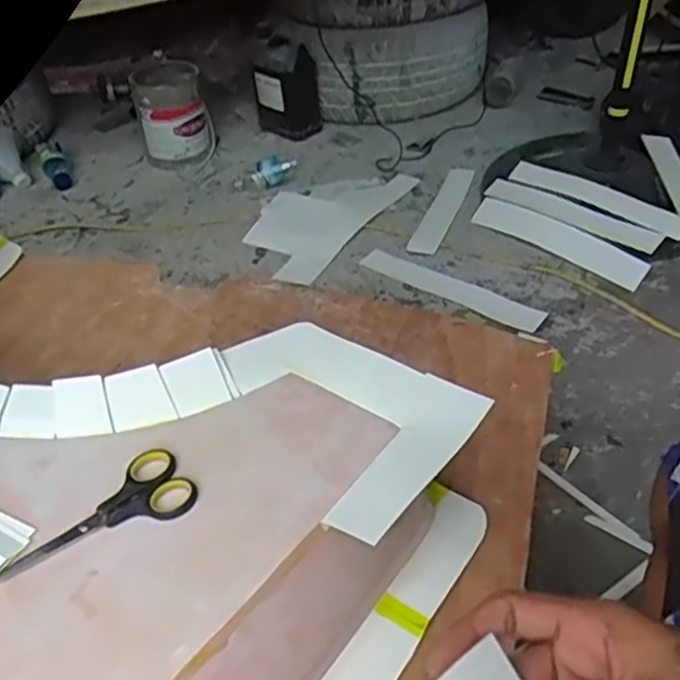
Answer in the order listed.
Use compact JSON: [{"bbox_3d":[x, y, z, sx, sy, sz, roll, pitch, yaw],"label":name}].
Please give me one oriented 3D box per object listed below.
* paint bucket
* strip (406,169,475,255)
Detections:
[{"bbox_3d":[-0.412,-0.562,1.705,0.173,0.213,0.160,-11,42,-7],"label":"paint bucket"},{"bbox_3d":[0.225,-0.287,1.463,0.064,0.011,0.361,12,44,18],"label":"strip"}]

